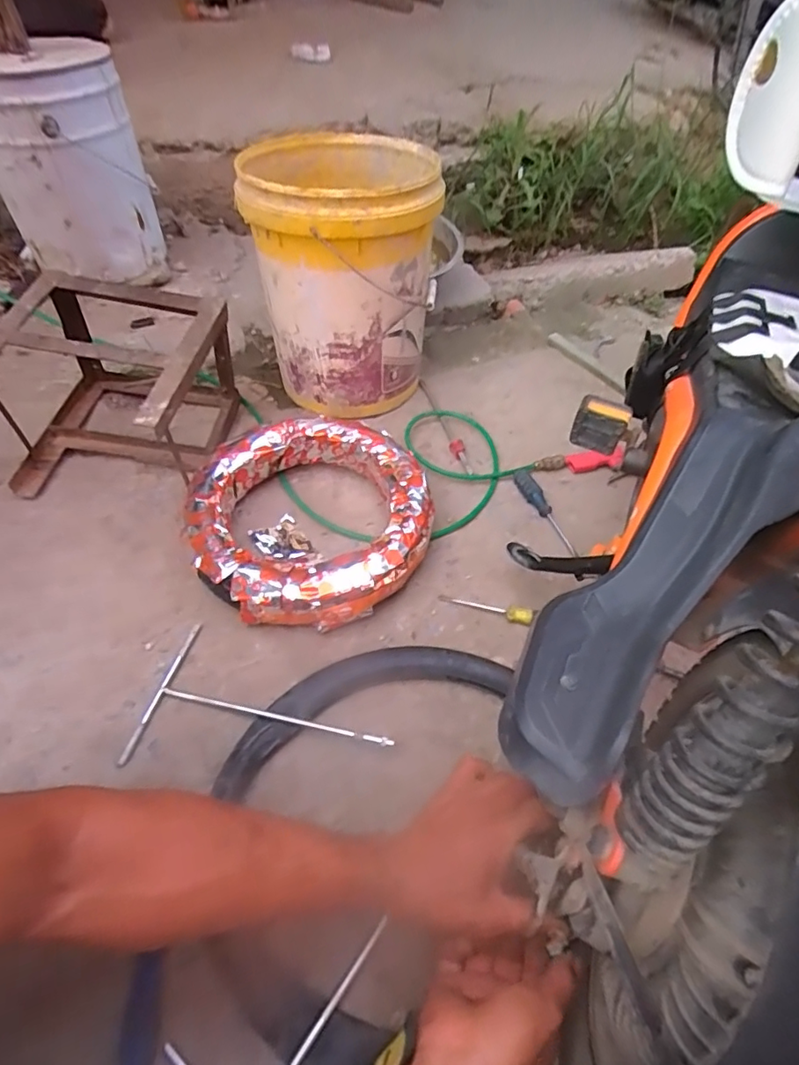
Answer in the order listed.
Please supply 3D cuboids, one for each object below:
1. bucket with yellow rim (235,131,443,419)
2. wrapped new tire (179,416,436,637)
[{"bbox_3d":[-0.098,-0.429,0.952,0.280,0.384,0.303,-2,51,-5],"label":"bucket with yellow rim"},{"bbox_3d":[-0.129,-0.022,0.802,0.333,0.088,0.342,2,51,-2],"label":"wrapped new tire"}]

